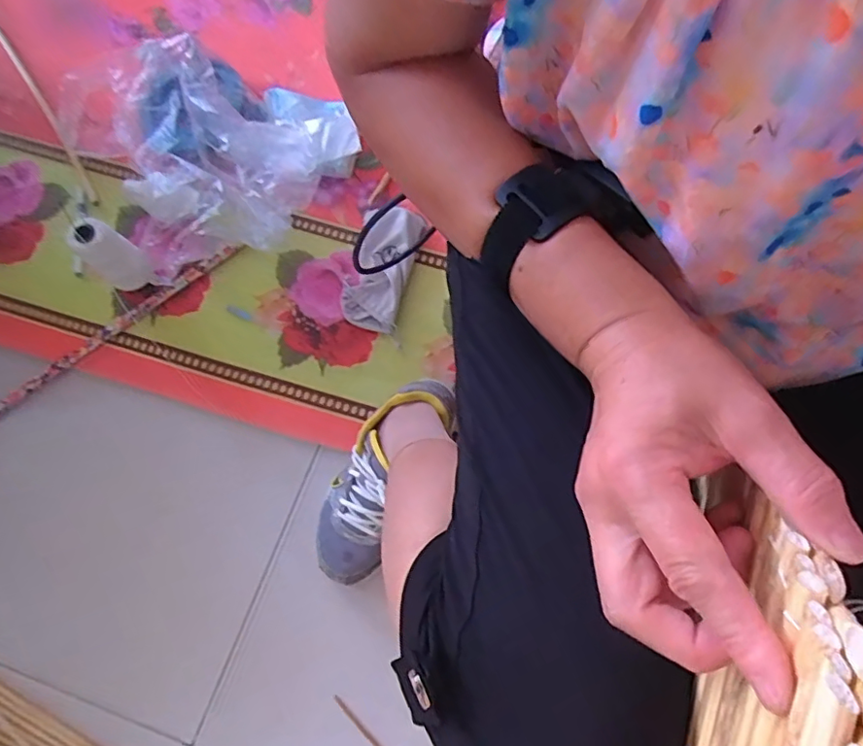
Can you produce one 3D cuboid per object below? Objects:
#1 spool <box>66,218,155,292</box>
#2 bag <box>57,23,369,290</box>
[{"bbox_3d":[-0.382,-0.136,0.679,0.055,0.113,0.053,0,77,0],"label":"spool"},{"bbox_3d":[-0.295,-0.304,0.724,0.291,0.138,0.347,-36,79,-8],"label":"bag"}]

